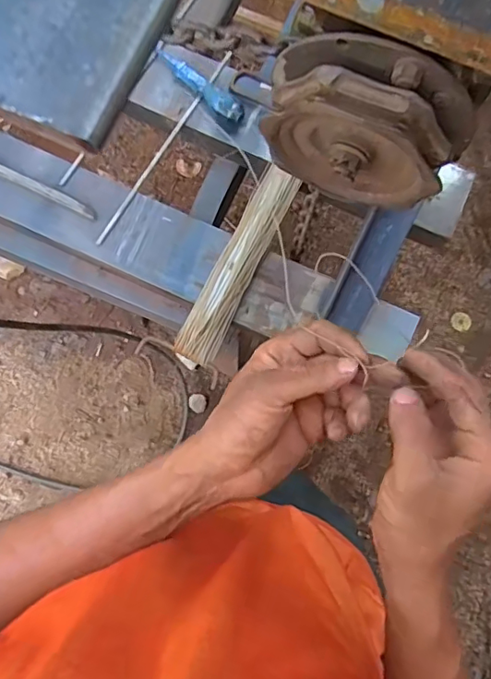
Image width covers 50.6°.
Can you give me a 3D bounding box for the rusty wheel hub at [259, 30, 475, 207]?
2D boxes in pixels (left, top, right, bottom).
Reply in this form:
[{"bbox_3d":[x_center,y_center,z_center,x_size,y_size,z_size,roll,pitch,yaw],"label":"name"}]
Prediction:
[{"bbox_3d":[0.072,-0.130,0.334,0.124,0.113,0.046,20,80,1],"label":"rusty wheel hub"}]

